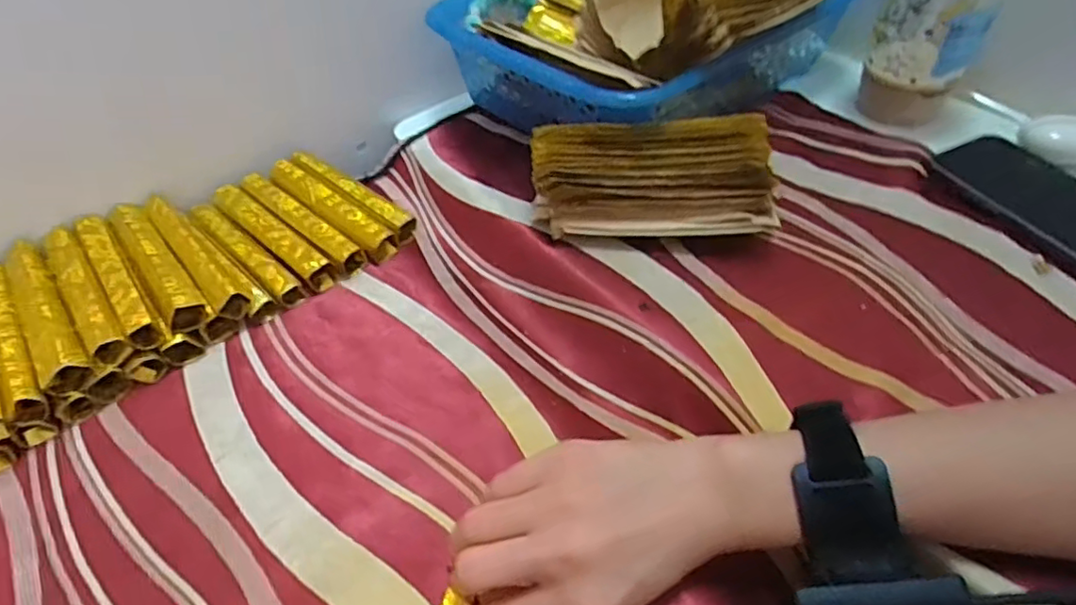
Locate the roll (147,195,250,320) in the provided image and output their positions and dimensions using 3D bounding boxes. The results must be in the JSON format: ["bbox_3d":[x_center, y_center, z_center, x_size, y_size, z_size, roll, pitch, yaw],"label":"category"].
[{"bbox_3d":[-0.234,-0.035,0.418,0.023,0.020,0.127,-35,55,-23],"label":"roll"}]

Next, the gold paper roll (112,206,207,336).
[{"bbox_3d":[-0.256,-0.029,0.410,0.024,0.017,0.129,-33,54,-22],"label":"gold paper roll"}]

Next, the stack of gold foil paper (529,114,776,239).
[{"bbox_3d":[0.074,-0.077,0.410,0.157,0.073,0.055,3,49,7],"label":"stack of gold foil paper"}]

